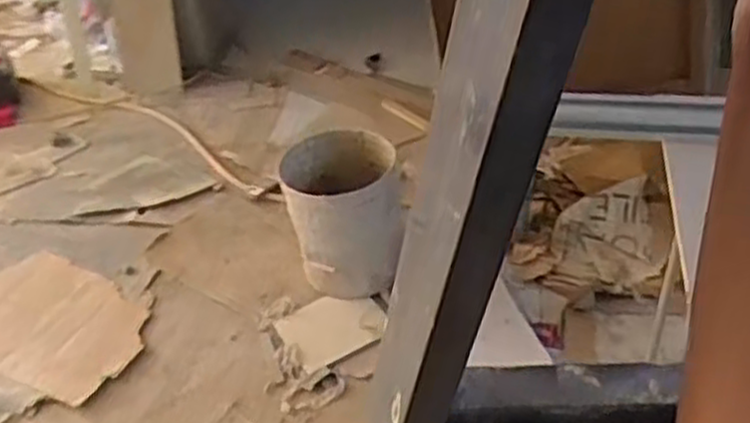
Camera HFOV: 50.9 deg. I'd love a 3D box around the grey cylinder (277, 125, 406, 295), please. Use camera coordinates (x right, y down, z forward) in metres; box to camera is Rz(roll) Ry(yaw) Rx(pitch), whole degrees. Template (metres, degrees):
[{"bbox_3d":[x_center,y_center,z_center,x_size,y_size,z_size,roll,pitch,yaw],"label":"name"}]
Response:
[{"bbox_3d":[-0.078,0.011,1.972,0.273,0.354,0.338,-5,40,-1],"label":"grey cylinder"}]

